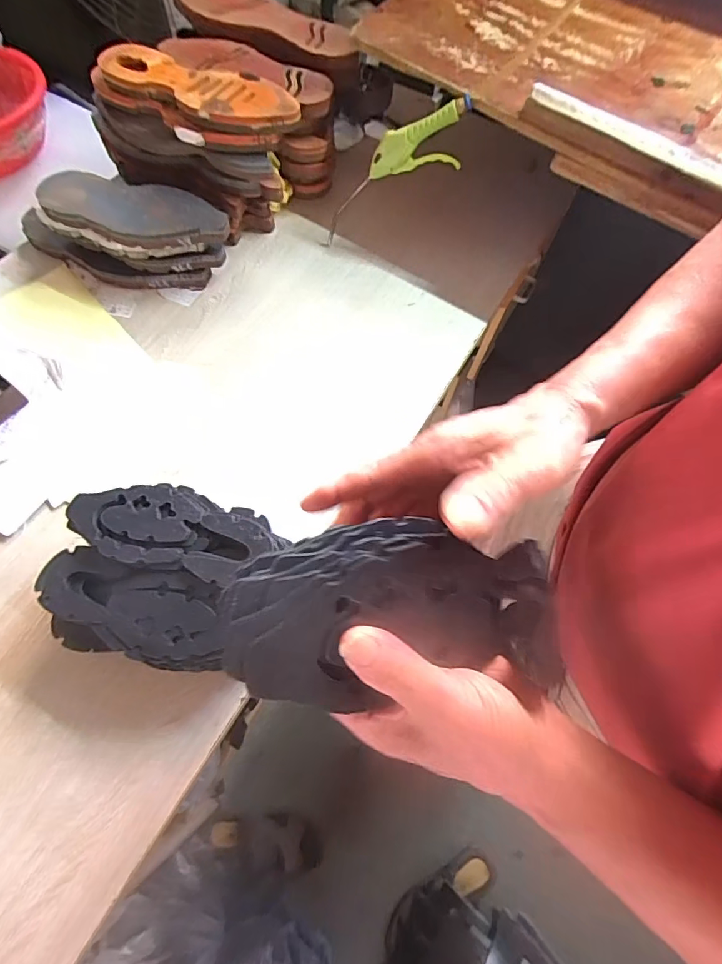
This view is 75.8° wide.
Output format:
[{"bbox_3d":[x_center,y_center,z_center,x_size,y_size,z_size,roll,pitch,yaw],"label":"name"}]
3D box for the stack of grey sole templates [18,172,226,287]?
[{"bbox_3d":[-0.349,-0.357,0.664,0.332,0.098,0.107,7,66,0],"label":"stack of grey sole templates"}]

